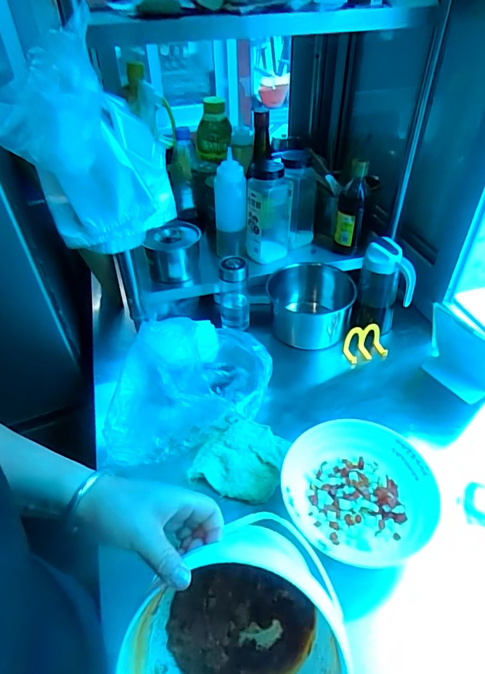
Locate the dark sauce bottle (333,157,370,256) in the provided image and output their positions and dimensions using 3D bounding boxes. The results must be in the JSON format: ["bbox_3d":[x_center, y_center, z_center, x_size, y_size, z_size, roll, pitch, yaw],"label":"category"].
[{"bbox_3d":[0.223,-0.264,0.897,0.054,0.187,0.054,5,42,10],"label":"dark sauce bottle"}]

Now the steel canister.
[{"bbox_3d":[-0.135,-0.167,0.876,0.103,0.097,0.087,-2,42,2],"label":"steel canister"}]

